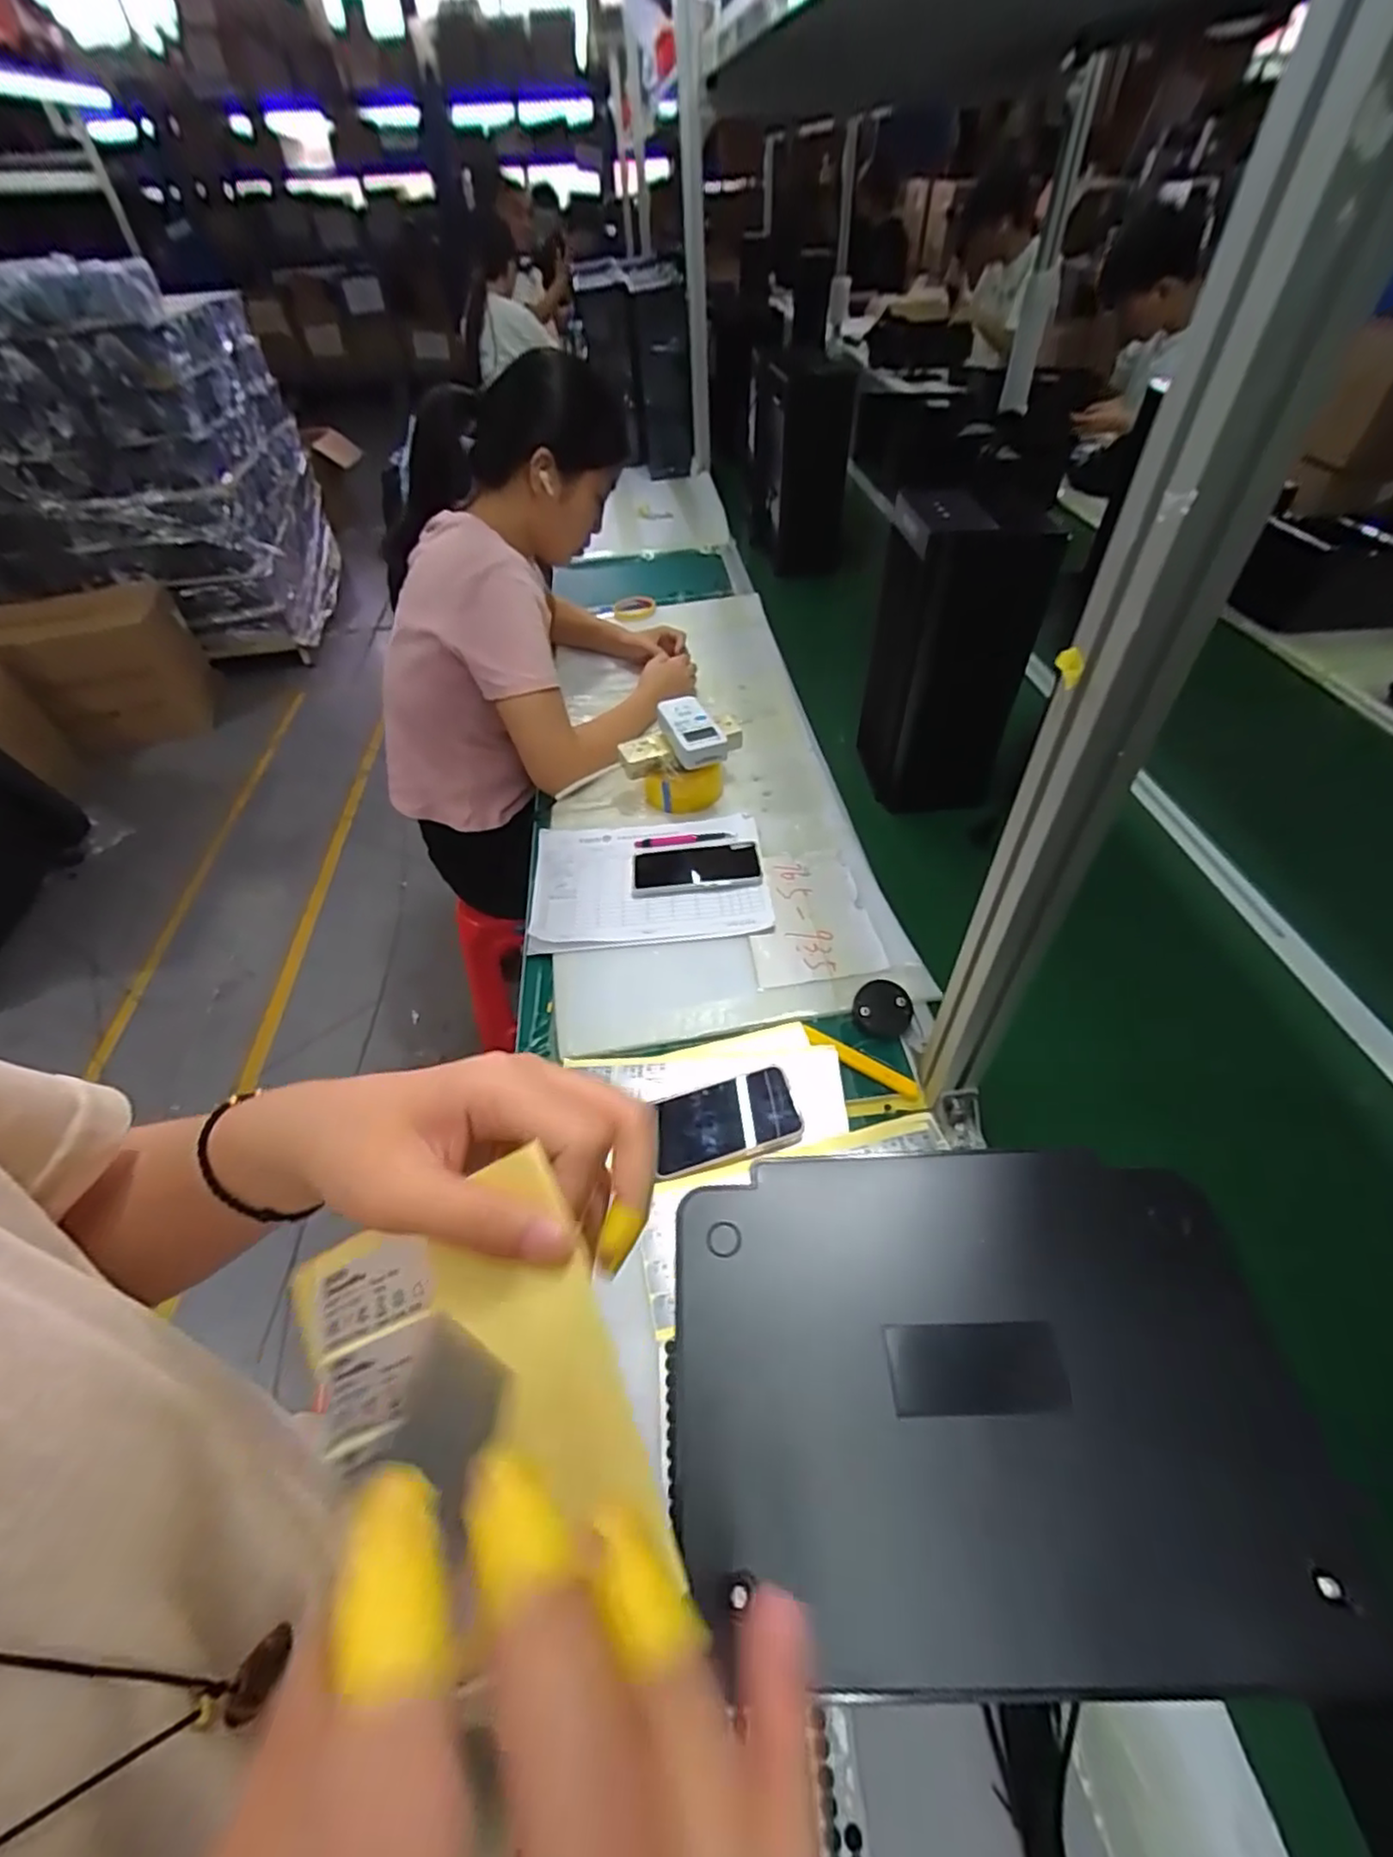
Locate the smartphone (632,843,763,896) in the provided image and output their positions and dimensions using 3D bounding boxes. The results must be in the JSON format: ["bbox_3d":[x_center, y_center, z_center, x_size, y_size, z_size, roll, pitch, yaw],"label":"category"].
[{"bbox_3d":[-0.001,-0.078,0.880,0.159,0.010,0.079,-4,47,0],"label":"smartphone"}]

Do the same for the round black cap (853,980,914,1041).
[{"bbox_3d":[0.194,0.082,0.717,0.059,0.012,0.066,10,49,13],"label":"round black cap"}]

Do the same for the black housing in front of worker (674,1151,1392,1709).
[{"bbox_3d":[0.087,0.142,0.220,0.183,0.013,0.137,-3,48,2],"label":"black housing in front of worker"}]

